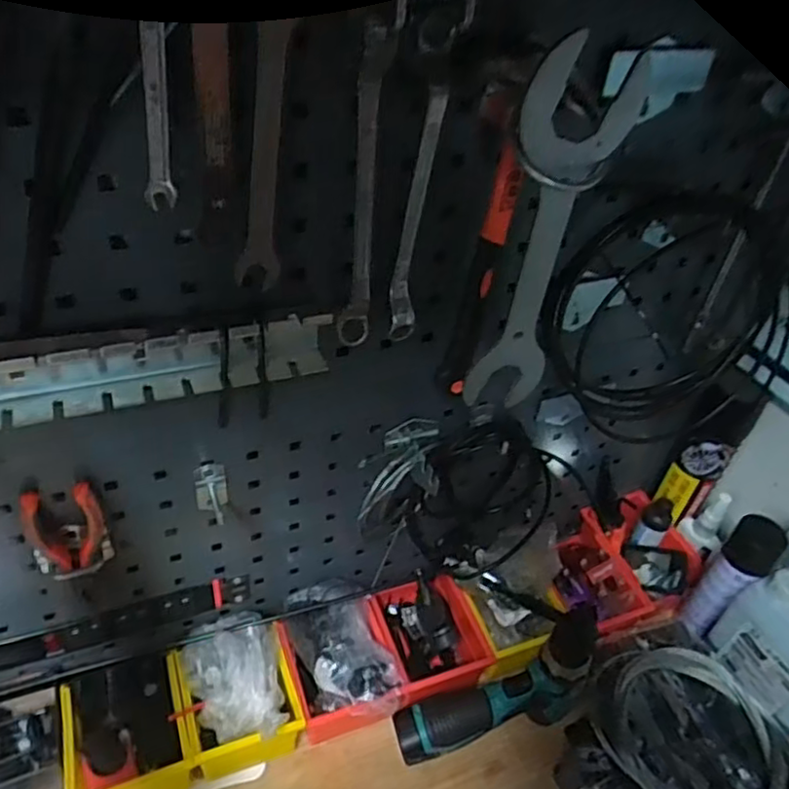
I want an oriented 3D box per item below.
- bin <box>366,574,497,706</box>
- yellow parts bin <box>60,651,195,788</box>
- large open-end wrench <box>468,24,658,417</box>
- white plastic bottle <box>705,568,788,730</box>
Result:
[{"bbox_3d":[0.034,0.275,0.750,0.111,0.071,0.145,-12,44,-21],"label":"bin"},{"bbox_3d":[-0.255,0.324,0.643,0.114,0.068,0.133,-12,44,-21],"label":"yellow parts bin"},{"bbox_3d":[0.103,-0.097,0.457,0.075,0.263,0.020,-12,45,-22],"label":"large open-end wrench"},{"bbox_3d":[0.398,0.265,0.683,0.052,0.131,0.122,-17,46,-26],"label":"white plastic bottle"}]

